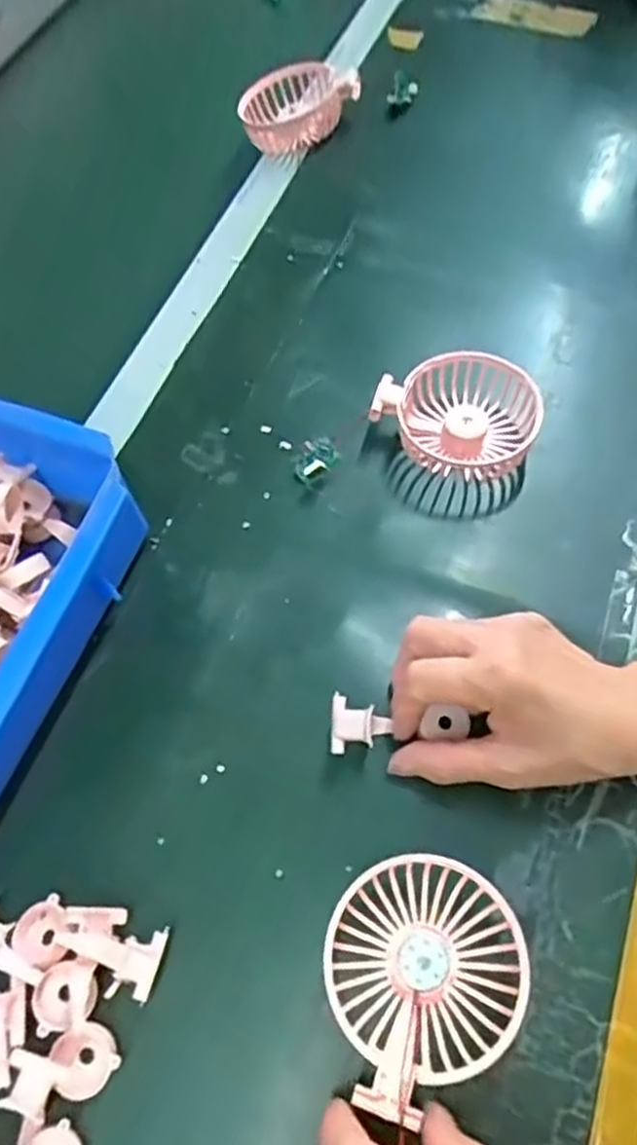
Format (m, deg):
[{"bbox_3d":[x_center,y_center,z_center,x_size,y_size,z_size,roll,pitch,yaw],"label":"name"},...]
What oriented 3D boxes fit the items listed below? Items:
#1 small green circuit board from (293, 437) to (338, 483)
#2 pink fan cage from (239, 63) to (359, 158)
[{"bbox_3d":[-0.002,-0.072,0.481,0.027,0.025,0.020,-12,62,-3],"label":"small green circuit board"},{"bbox_3d":[-0.021,-0.404,0.639,0.089,0.038,0.077,-29,64,-11],"label":"pink fan cage"}]

